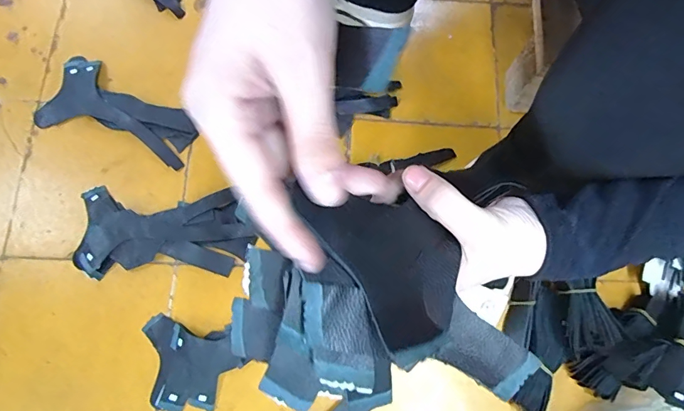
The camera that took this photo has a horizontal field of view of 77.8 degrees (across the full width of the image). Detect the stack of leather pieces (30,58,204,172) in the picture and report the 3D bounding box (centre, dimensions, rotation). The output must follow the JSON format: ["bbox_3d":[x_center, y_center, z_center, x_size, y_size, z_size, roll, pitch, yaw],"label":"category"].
[{"bbox_3d":[-0.283,-0.124,0.545,0.195,0.011,0.099,17,77,4],"label":"stack of leather pieces"}]

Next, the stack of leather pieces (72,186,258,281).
[{"bbox_3d":[-0.212,0.031,0.506,0.200,0.010,0.103,3,76,0],"label":"stack of leather pieces"}]

